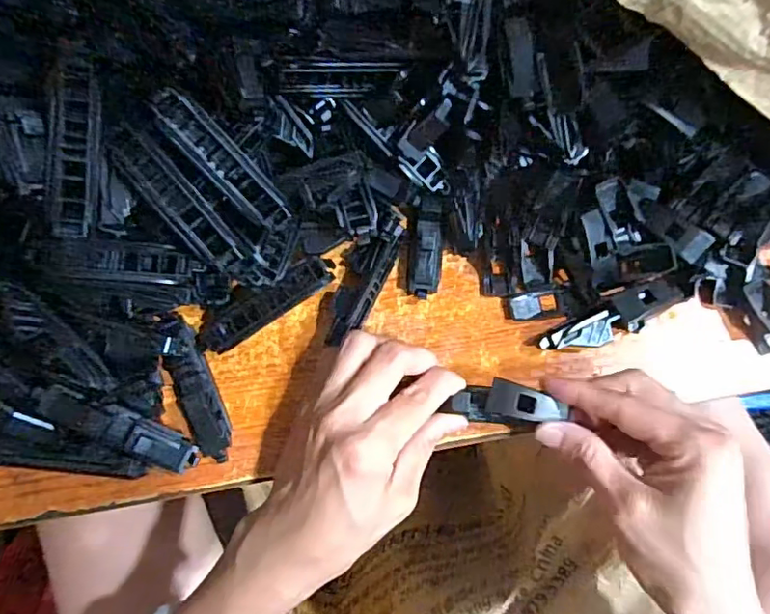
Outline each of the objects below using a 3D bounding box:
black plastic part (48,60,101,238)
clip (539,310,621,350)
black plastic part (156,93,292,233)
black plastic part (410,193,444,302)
[{"bbox_3d":[-0.131,-0.066,0.235,0.019,0.006,0.071,4,94,-1],"label":"black plastic part"},{"bbox_3d":[0.105,0.015,0.305,0.043,0.017,0.017,-11,79,-4],"label":"clip"},{"bbox_3d":[-0.072,-0.064,0.249,0.016,0.010,0.073,-48,116,-10],"label":"black plastic part"},{"bbox_3d":[0.024,-0.033,0.309,0.017,0.016,0.055,6,94,0],"label":"black plastic part"}]

